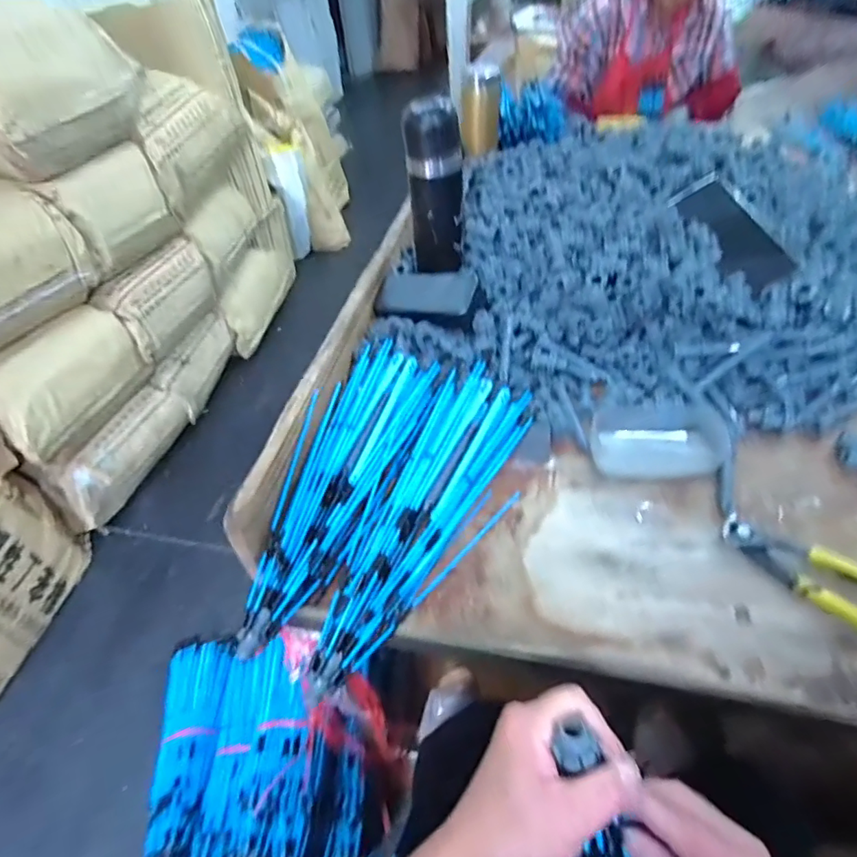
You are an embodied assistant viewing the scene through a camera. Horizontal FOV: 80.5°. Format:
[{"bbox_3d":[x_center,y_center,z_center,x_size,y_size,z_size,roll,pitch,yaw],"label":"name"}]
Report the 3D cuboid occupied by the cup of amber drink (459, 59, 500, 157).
[{"bbox_3d":[0.090,-0.556,0.880,0.066,0.122,0.070,2,48,8],"label":"cup of amber drink"}]

